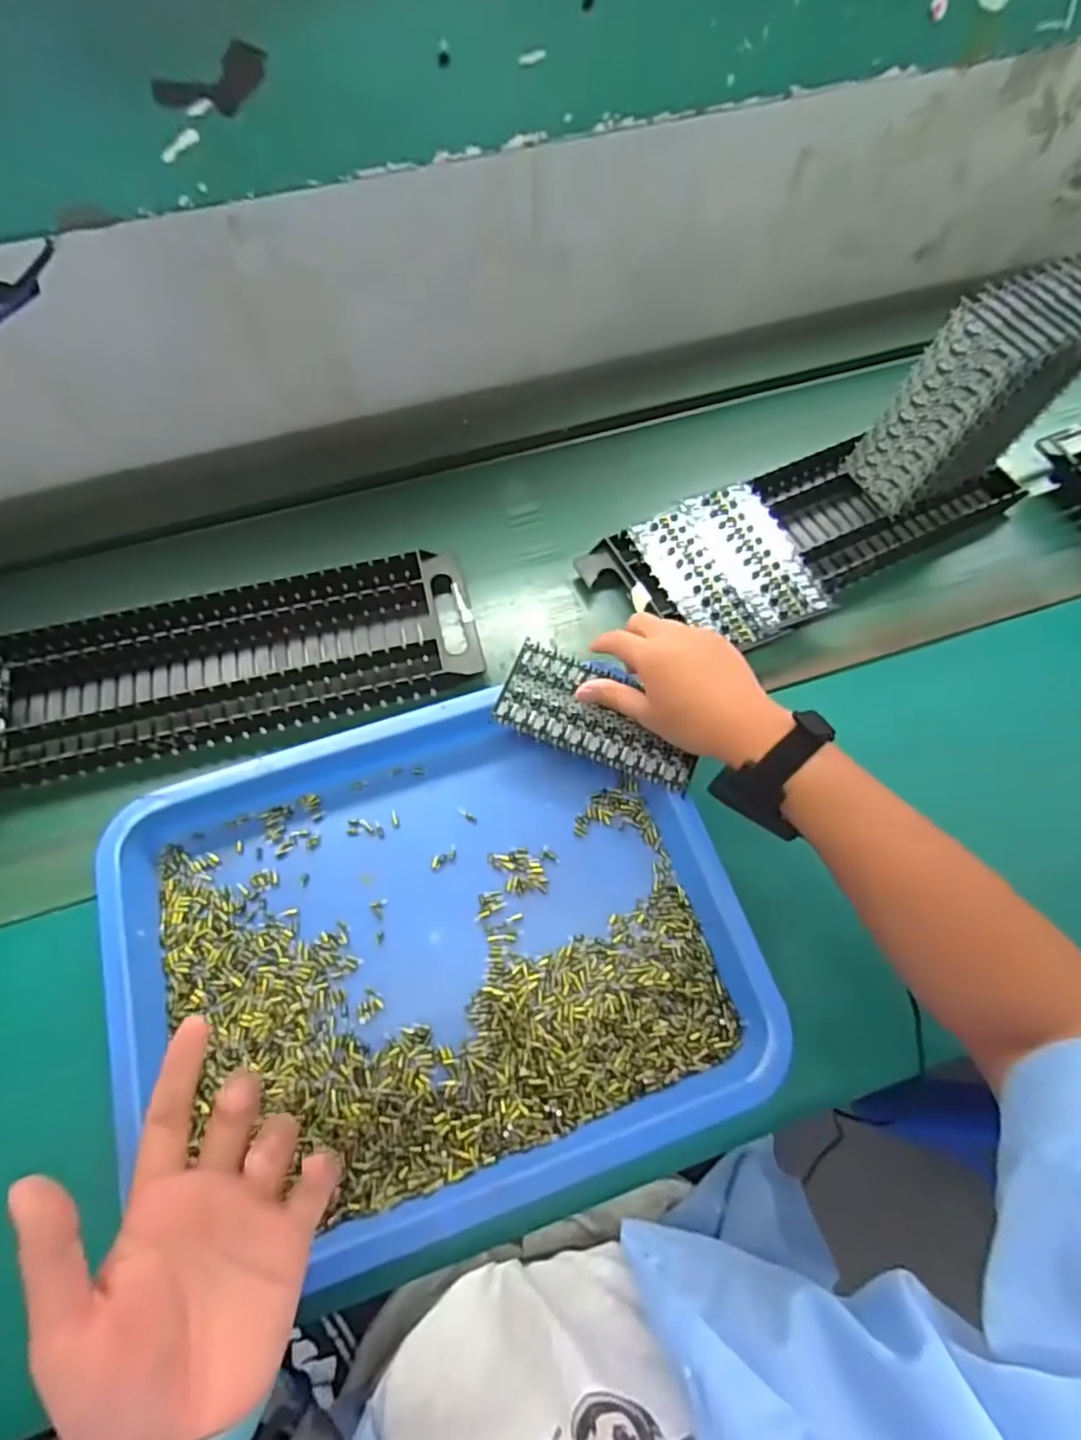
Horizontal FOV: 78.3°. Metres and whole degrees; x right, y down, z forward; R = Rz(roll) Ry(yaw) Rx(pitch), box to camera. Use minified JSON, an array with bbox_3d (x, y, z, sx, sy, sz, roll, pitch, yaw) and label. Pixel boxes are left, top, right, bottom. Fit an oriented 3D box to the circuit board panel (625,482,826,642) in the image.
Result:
[{"bbox_3d":[0.176,-0.147,0.620,0.133,0.006,0.160,-24,66,-8],"label":"circuit board panel"}]

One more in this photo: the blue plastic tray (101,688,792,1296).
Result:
[{"bbox_3d":[-0.077,0.159,0.486,0.426,0.043,0.344,-17,65,-6],"label":"blue plastic tray"}]

